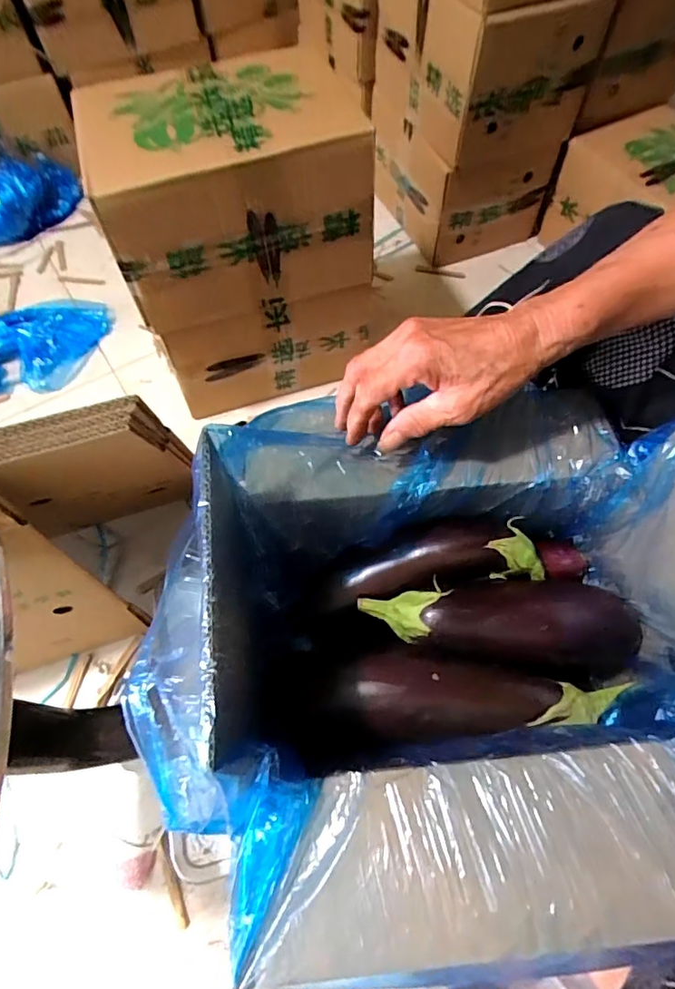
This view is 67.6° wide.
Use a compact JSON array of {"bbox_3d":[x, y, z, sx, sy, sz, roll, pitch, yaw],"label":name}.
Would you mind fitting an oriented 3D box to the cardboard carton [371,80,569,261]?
[{"bbox_3d":[0.215,-0.595,0.922,0.211,0.167,0.274,-23,63,-14],"label":"cardboard carton"}]

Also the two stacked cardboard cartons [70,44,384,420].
[{"bbox_3d":[-0.122,-0.320,0.674,0.289,0.348,0.203,-14,62,-9],"label":"two stacked cardboard cartons"}]

